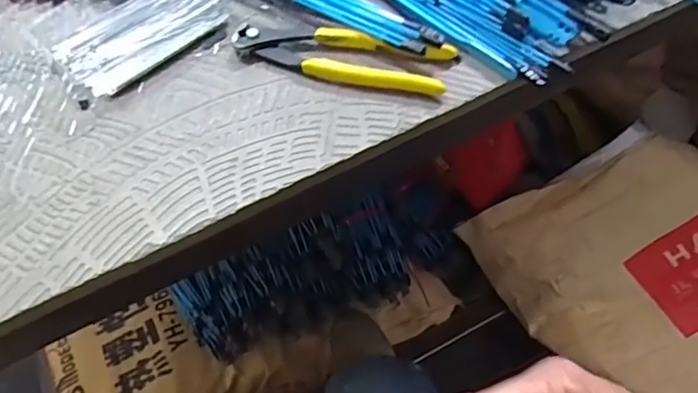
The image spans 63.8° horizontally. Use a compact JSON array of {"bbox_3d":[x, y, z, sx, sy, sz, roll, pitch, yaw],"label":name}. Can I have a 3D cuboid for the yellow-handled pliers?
[{"bbox_3d":[-0.007,-0.108,0.422,0.164,0.017,0.044,14,59,13],"label":"yellow-handled pliers"}]

